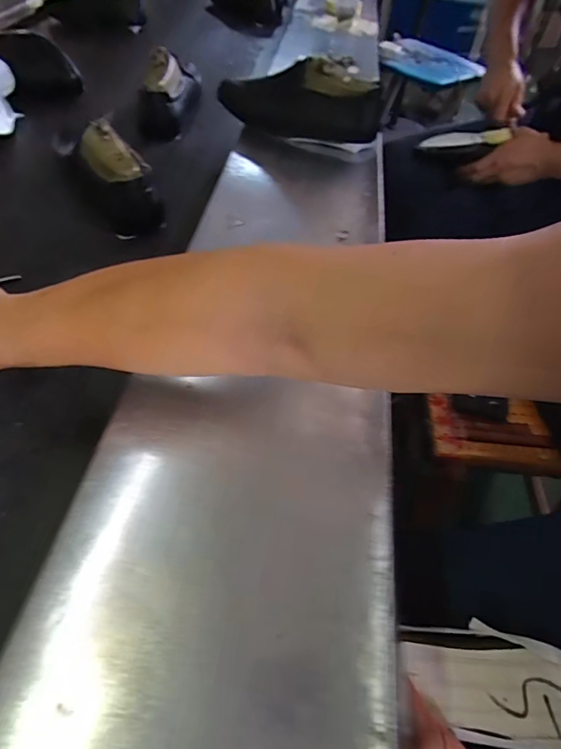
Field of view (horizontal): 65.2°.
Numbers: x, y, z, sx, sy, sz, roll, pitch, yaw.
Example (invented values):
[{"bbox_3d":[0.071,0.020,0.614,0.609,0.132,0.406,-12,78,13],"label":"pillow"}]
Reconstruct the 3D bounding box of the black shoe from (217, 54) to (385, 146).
[{"bbox_3d":[0.023,-0.441,0.693,0.277,0.096,0.078,21,53,12],"label":"black shoe"}]

